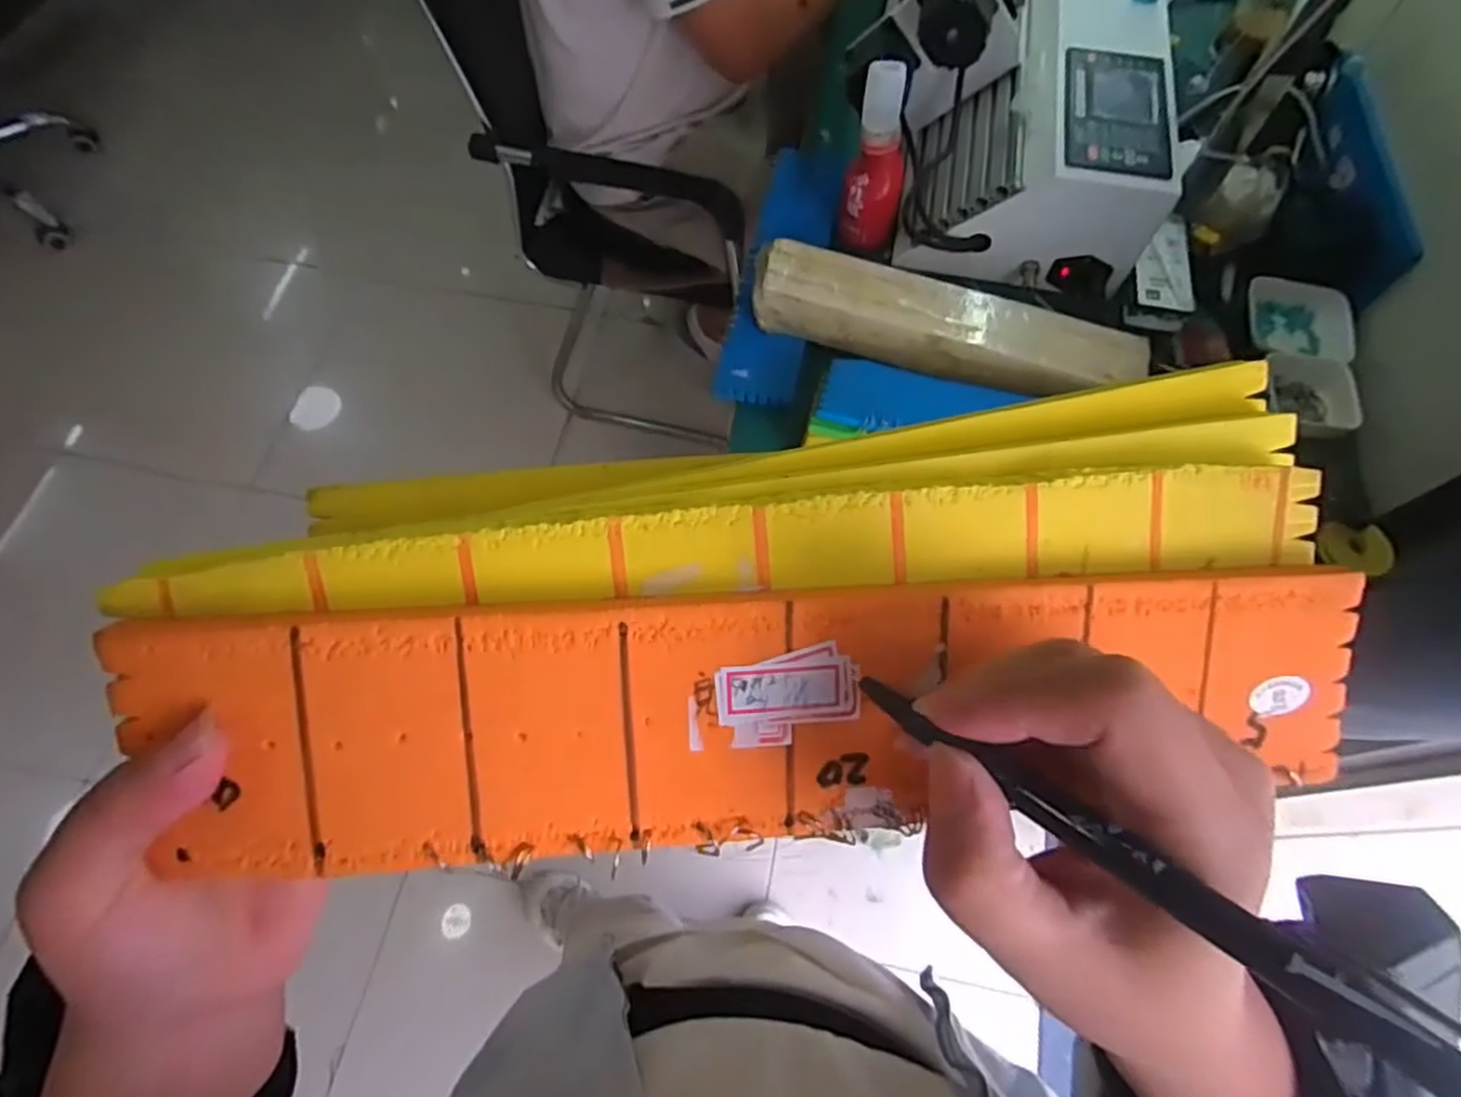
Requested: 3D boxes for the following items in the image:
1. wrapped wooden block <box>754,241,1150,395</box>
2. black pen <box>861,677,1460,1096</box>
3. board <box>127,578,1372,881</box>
[{"bbox_3d":[0.210,-0.214,0.697,0.374,0.063,0.081,17,68,7],"label":"wrapped wooden block"},{"bbox_3d":[0.085,0.065,0.134,0.129,0.008,0.010,30,68,33],"label":"black pen"},{"bbox_3d":[0.019,0.046,0.200,0.337,0.008,0.070,-3,99,-6],"label":"board"}]

